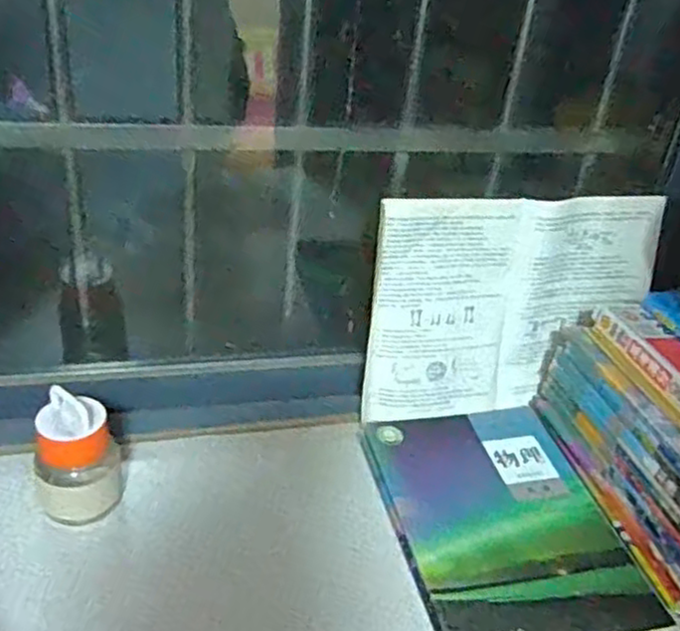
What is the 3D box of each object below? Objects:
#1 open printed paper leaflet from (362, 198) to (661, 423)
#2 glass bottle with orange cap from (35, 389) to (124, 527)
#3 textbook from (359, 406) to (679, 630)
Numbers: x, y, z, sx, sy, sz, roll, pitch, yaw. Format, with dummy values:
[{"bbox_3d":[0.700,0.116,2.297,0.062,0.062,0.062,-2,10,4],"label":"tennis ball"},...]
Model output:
[{"bbox_3d":[0.201,-0.009,0.832,0.343,0.253,0.018,-3,19,-15],"label":"open printed paper leaflet"},{"bbox_3d":[-0.250,0.136,0.677,0.077,0.120,0.064,-3,36,-11],"label":"glass bottle with orange cap"},{"bbox_3d":[0.161,0.196,0.722,0.218,0.014,0.298,-6,36,-13],"label":"textbook"}]

